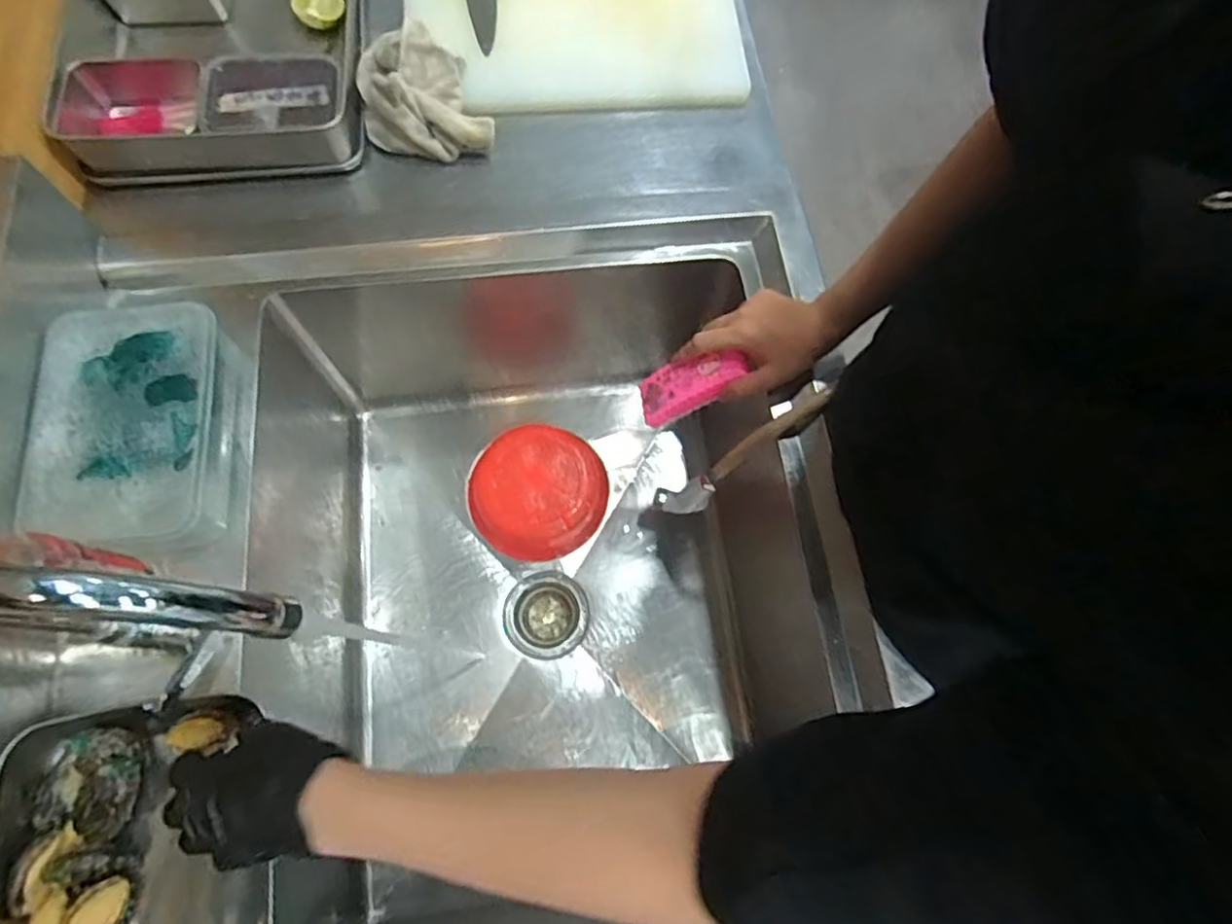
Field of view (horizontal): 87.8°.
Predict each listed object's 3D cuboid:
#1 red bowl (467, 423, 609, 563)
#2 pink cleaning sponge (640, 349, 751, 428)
[{"bbox_3d":[-0.103,0.036,0.872,0.176,0.075,0.181,1,71,-2],"label":"red bowl"},{"bbox_3d":[0.078,-0.083,0.673,0.127,0.028,0.050,-21,66,37],"label":"pink cleaning sponge"}]

